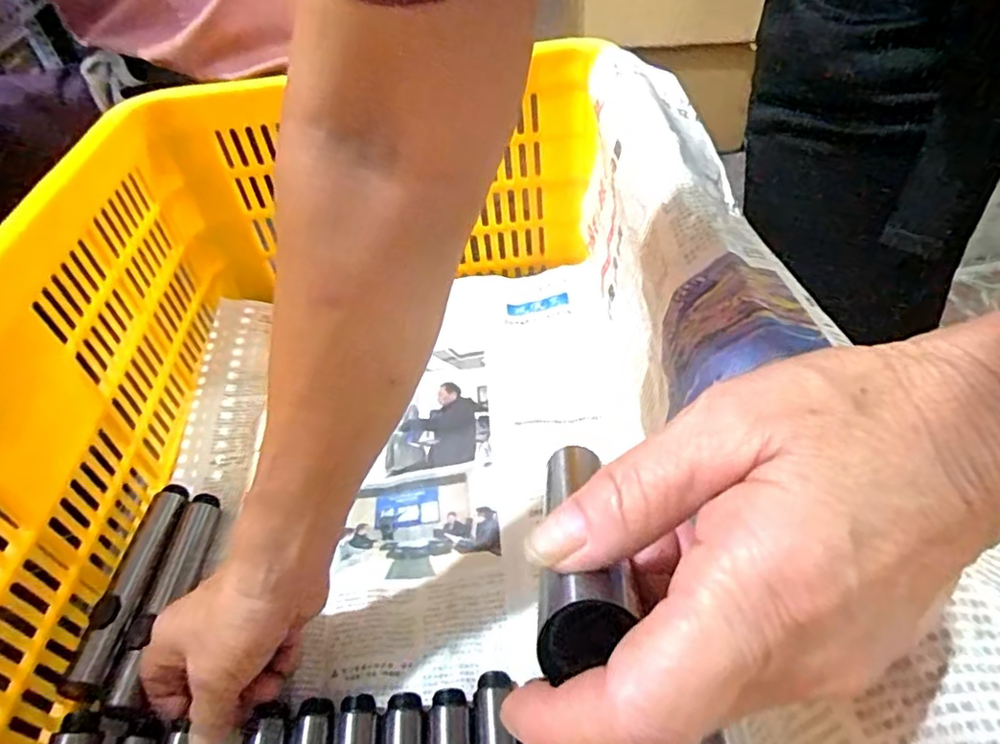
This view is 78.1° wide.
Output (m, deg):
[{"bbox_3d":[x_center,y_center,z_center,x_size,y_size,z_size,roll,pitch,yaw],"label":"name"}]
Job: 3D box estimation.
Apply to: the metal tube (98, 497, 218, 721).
[{"bbox_3d":[-0.223,0.147,0.417,0.022,0.019,0.149,-4,45,4],"label":"metal tube"}]

